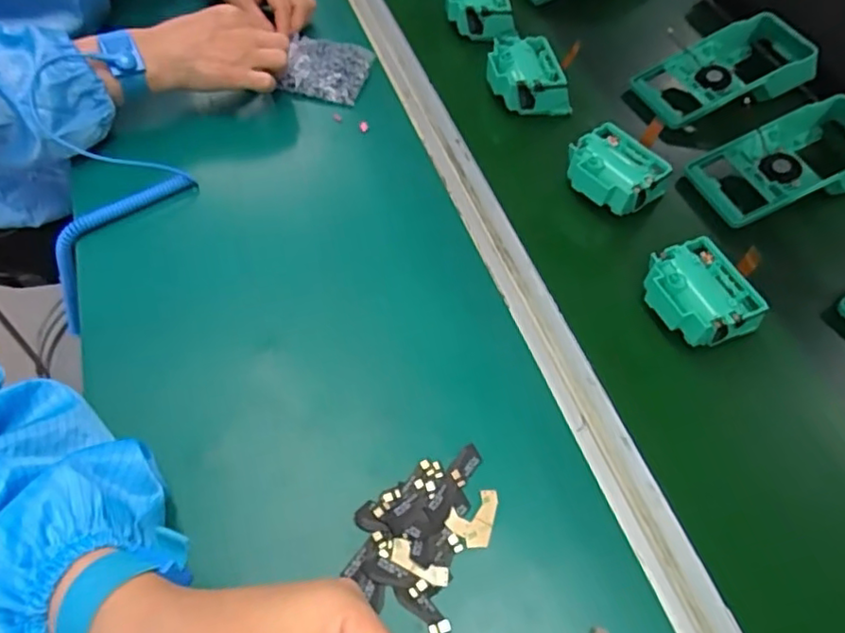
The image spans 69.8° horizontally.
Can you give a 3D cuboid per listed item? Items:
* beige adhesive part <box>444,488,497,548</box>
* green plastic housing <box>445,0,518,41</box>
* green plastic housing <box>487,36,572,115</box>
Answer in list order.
[{"bbox_3d":[0.031,0.122,0.372,0.028,0.004,0.037,18,55,7],"label":"beige adhesive part"},{"bbox_3d":[0.065,-0.349,0.682,0.073,0.033,0.082,-3,55,-8],"label":"green plastic housing"},{"bbox_3d":[0.105,-0.242,0.614,0.077,0.047,0.078,-6,56,-10],"label":"green plastic housing"}]

